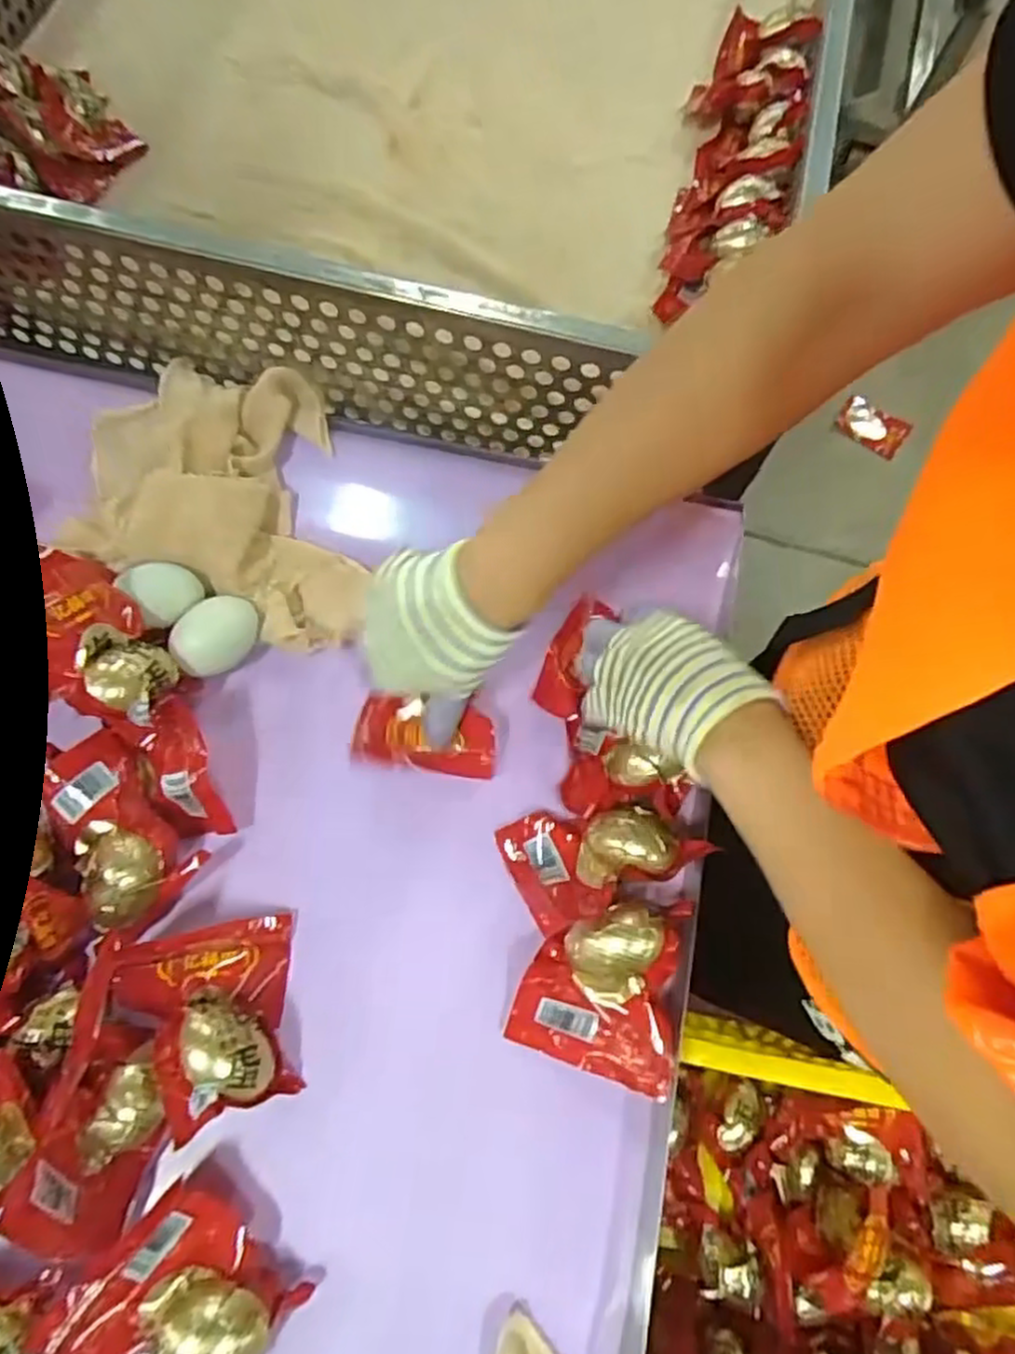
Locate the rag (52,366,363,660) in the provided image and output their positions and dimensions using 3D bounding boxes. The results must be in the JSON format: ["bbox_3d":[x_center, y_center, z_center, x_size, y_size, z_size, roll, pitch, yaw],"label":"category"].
[{"bbox_3d":[-0.183,-0.134,0.528,0.236,0.051,0.182,24,72,6],"label":"rag"}]

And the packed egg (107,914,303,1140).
[{"bbox_3d":[-0.165,0.190,0.413,0.085,0.039,0.100,-5,65,-22],"label":"packed egg"}]

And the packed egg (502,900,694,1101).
[{"bbox_3d":[0.060,0.177,0.437,0.095,0.036,0.102,18,71,4],"label":"packed egg"}]

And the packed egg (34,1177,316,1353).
[{"bbox_3d":[-0.168,0.327,0.386,0.096,0.041,0.088,35,73,9],"label":"packed egg"}]

